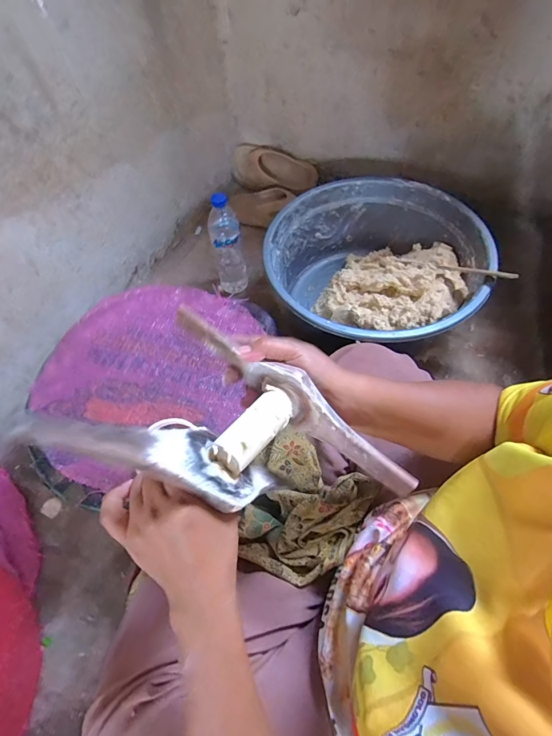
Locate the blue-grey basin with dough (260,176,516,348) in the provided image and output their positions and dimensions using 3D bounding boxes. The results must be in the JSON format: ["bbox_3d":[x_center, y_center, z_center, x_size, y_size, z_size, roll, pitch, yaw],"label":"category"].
[{"bbox_3d":[0.191,-0.177,0.736,0.386,0.186,0.387,-2,57,3],"label":"blue-grey basin with dough"}]

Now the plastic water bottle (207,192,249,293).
[{"bbox_3d":[-0.106,-0.269,0.794,0.068,0.226,0.067,-15,57,-6],"label":"plastic water bottle"}]

